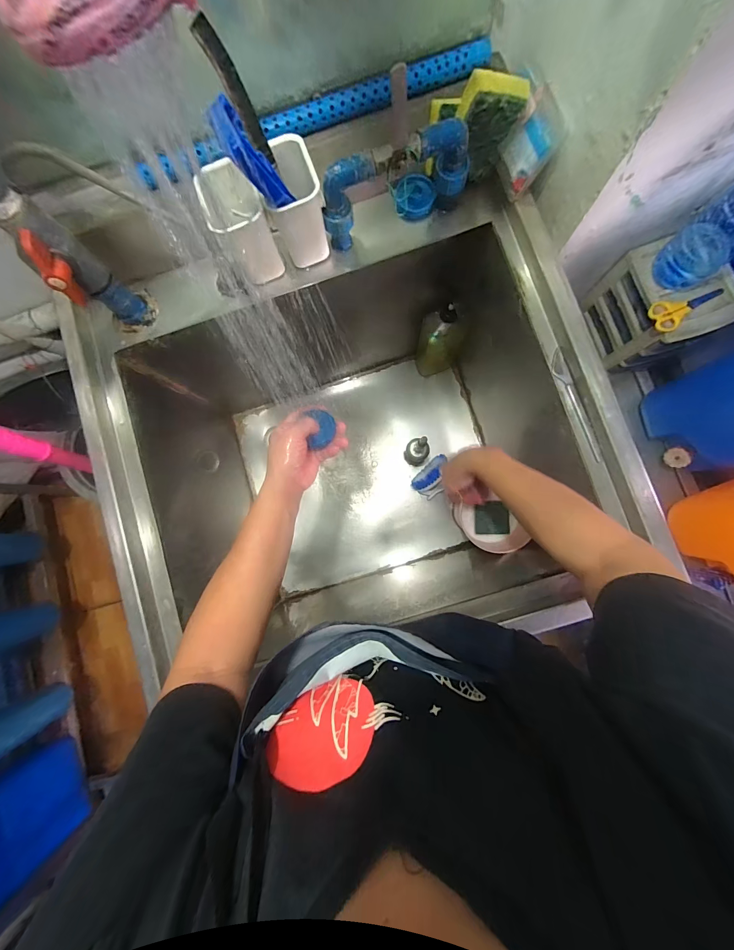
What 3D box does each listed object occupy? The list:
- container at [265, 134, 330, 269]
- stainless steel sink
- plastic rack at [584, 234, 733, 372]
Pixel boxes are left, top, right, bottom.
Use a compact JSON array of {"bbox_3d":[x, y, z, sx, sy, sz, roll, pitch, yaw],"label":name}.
[{"bbox_3d":[-0.095,-0.361,0.453,0.072,0.110,0.087,-26,84,2],"label":"container"},{"bbox_3d":[-0.021,-0.043,0.676,0.763,0.452,0.645,-20,84,2],"label":"stainless steel sink"},{"bbox_3d":[0.518,-0.297,0.593,0.152,0.147,0.167,-16,85,3],"label":"plastic rack"}]

